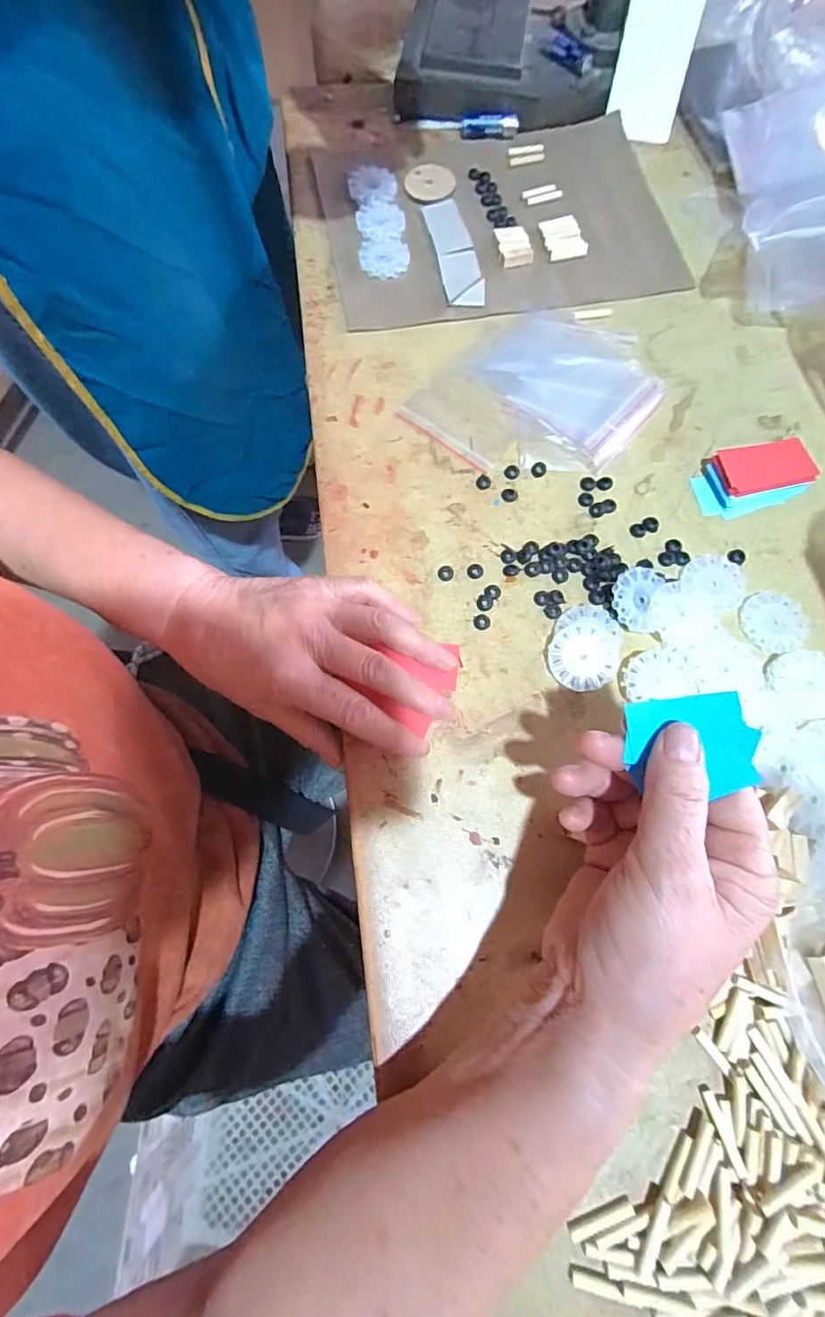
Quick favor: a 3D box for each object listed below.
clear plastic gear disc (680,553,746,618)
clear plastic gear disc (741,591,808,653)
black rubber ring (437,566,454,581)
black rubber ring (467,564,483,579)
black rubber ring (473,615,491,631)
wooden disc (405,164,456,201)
[{"bbox_3d":[0.193,-0.048,0.320,0.040,0.006,0.043,3,68,-8],"label":"clear plastic gear disc"},{"bbox_3d":[0.226,-0.023,0.313,0.040,0.004,0.038,0,72,0],"label":"clear plastic gear disc"},{"bbox_3d":[0.021,-0.055,0.319,0.010,0.004,0.010,0,72,0],"label":"black rubber ring"},{"bbox_3d":[0.040,-0.056,0.320,0.010,0.004,0.010,0,72,0],"label":"black rubber ring"},{"bbox_3d":[0.043,-0.022,0.310,0.010,0.004,0.010,0,72,0],"label":"black rubber ring"},{"bbox_3d":[0.015,-0.403,0.423,0.041,0.004,0.040,0,72,0],"label":"wooden disc"}]

